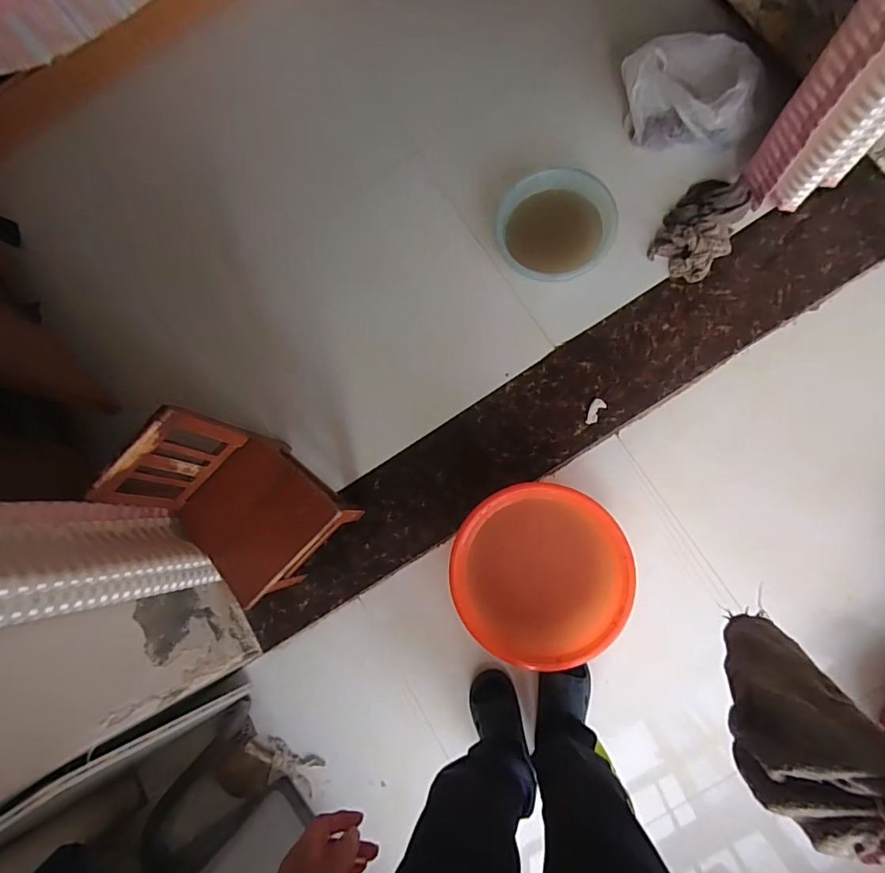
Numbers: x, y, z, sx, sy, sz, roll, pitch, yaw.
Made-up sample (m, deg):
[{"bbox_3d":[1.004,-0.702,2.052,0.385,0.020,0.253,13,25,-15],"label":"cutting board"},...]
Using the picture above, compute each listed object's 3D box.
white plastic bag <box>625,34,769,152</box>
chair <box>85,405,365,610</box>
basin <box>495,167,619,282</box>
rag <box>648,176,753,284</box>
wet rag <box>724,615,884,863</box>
[{"bbox_3d":[0.645,-0.890,1.298,0.363,0.155,0.238,14,84,10],"label":"white plastic bag"},{"bbox_3d":[-0.439,0.162,1.123,0.335,0.438,0.280,36,88,12],"label":"chair"},{"bbox_3d":[0.297,-0.552,1.332,0.302,0.079,0.289,2,82,9],"label":"basin"},{"bbox_3d":[0.674,-0.546,1.303,0.183,0.064,0.267,42,89,12],"label":"rag"},{"bbox_3d":[0.400,0.318,0.602,0.098,0.293,0.121,6,108,6],"label":"wet rag"}]

